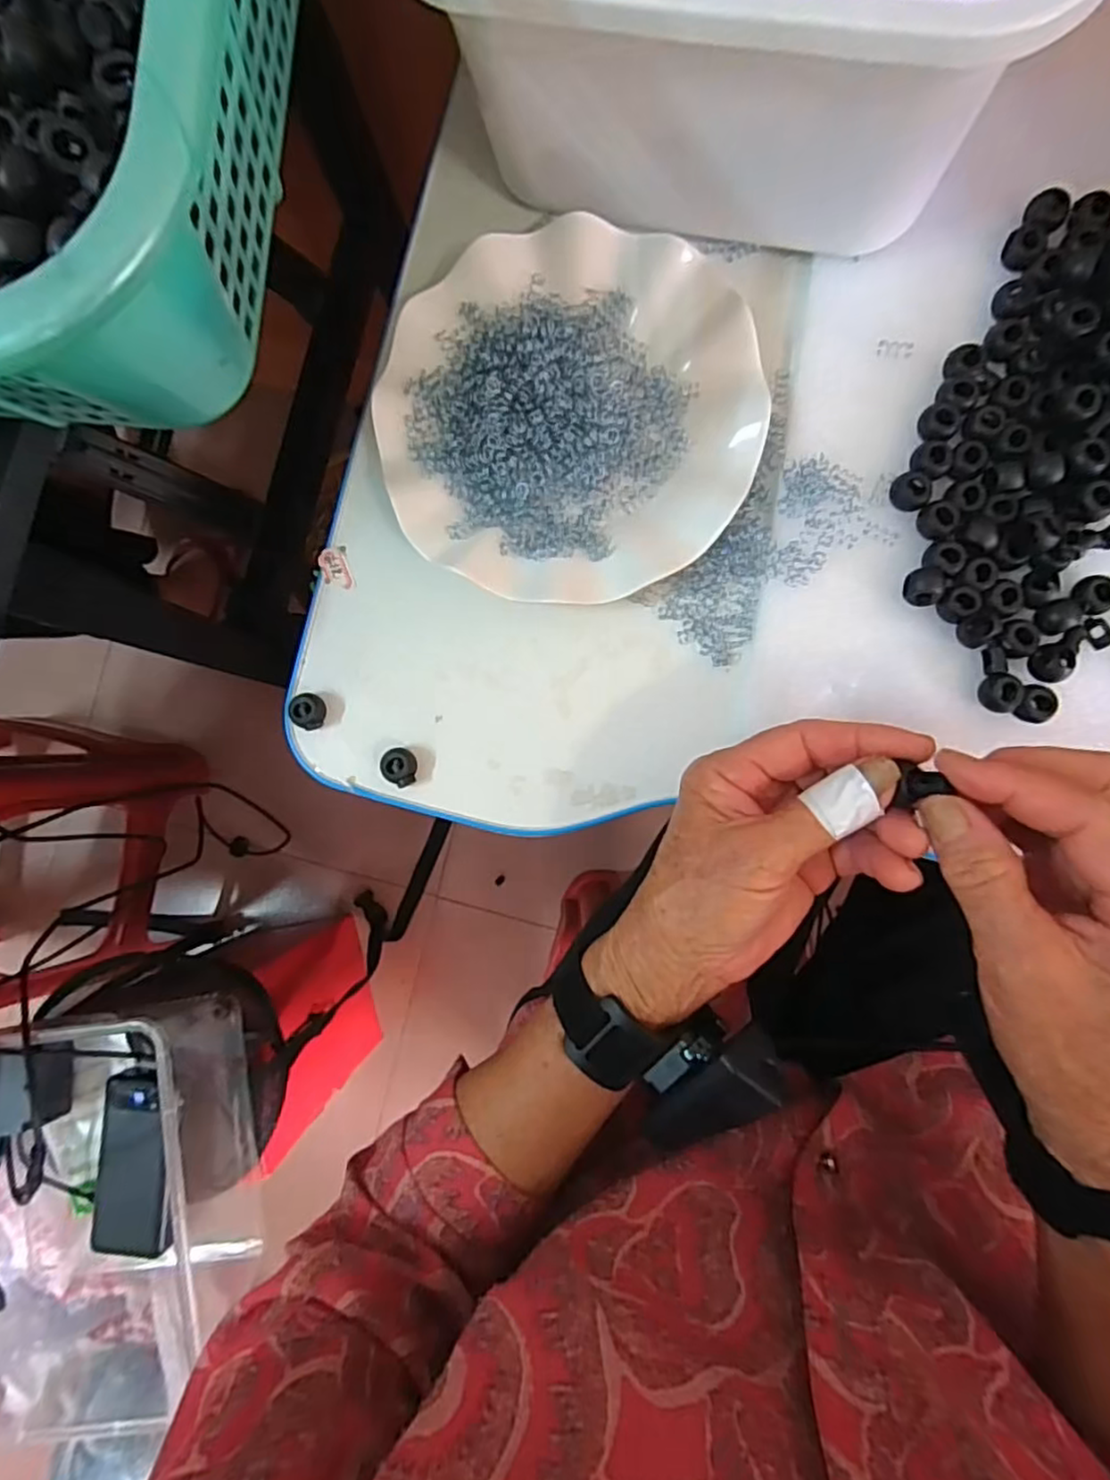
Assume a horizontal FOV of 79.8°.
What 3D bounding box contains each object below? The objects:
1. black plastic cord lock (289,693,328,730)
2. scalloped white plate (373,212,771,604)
[{"bbox_3d":[-0.125,-0.015,0.337,0.014,0.011,0.018,3,88,4],"label":"black plastic cord lock"},{"bbox_3d":[0.006,-0.158,0.327,0.178,0.026,0.179,0,88,4],"label":"scalloped white plate"}]

